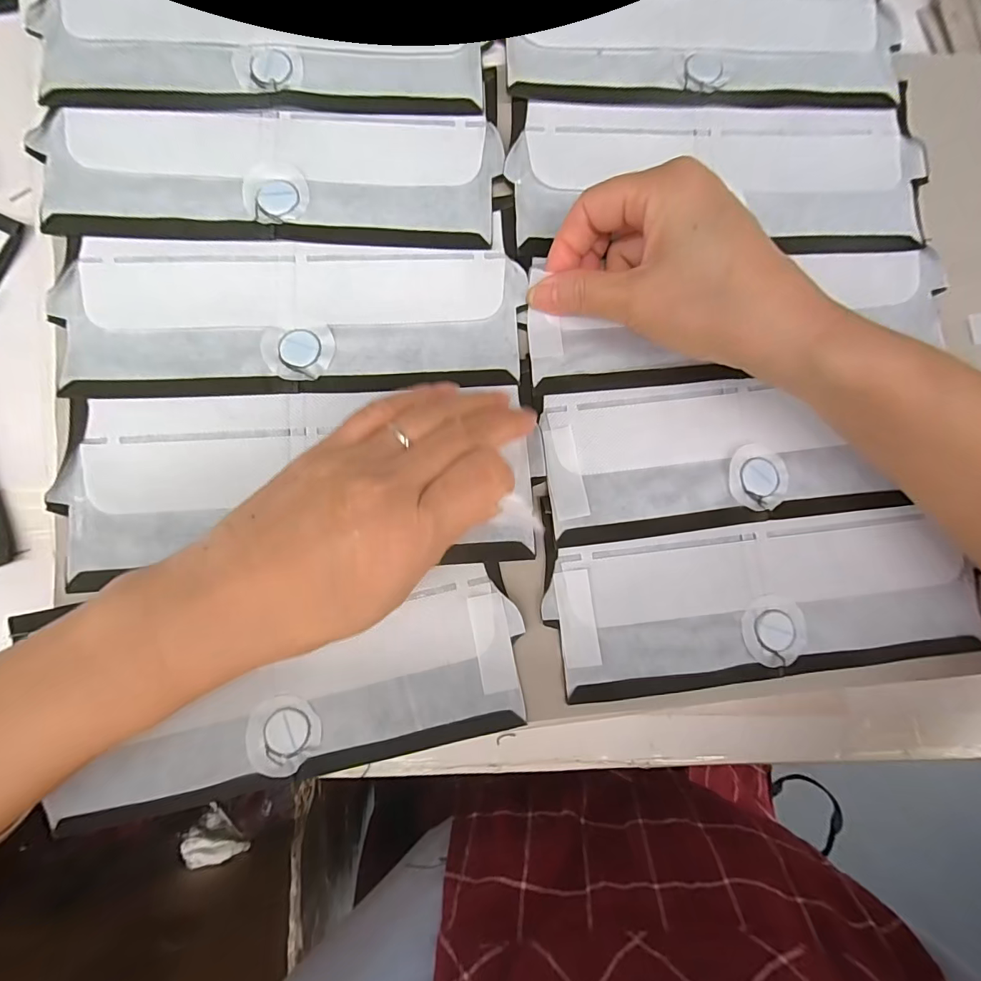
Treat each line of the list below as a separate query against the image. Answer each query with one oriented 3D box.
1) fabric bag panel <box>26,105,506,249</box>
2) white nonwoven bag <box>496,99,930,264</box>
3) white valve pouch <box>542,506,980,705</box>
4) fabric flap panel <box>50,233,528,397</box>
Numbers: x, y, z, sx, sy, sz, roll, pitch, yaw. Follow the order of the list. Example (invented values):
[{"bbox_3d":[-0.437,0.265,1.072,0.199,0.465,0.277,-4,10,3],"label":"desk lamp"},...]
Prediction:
[{"bbox_3d":[-0.114,-0.173,0.242,0.233,0.009,0.074,-1,86,-2],"label":"fabric bag panel"},{"bbox_3d":[0.130,-0.183,0.256,0.235,0.004,0.089,-3,86,-2],"label":"white nonwoven bag"},{"bbox_3d":[0.146,0.059,0.237,0.223,0.012,0.080,-6,84,-2],"label":"white valve pouch"},{"bbox_3d":[-0.101,-0.095,0.240,0.234,0.004,0.083,-2,85,-5],"label":"fabric flap panel"}]

